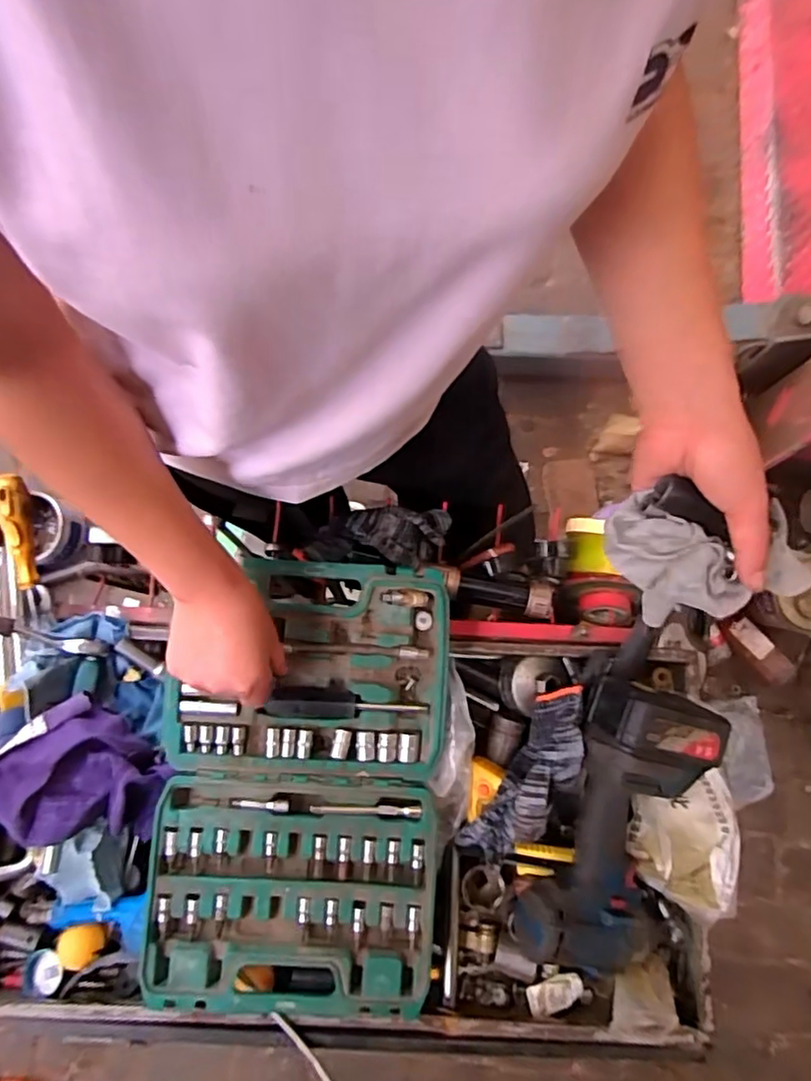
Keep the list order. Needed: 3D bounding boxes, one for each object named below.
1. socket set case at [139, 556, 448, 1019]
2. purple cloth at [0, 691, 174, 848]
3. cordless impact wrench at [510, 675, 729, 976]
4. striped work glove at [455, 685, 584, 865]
[{"bbox_3d":[-0.090,0.212,0.554,0.247,0.051,0.378,4,78,-1],"label":"socket set case"},{"bbox_3d":[-0.292,0.221,0.561,0.128,0.063,0.121,41,81,6],"label":"purple cloth"},{"bbox_3d":[0.191,0.253,0.553,0.120,0.077,0.249,19,92,3],"label":"cordless impact wrench"},{"bbox_3d":[0.120,0.216,0.573,0.061,0.063,0.175,33,80,4],"label":"striped work glove"}]

